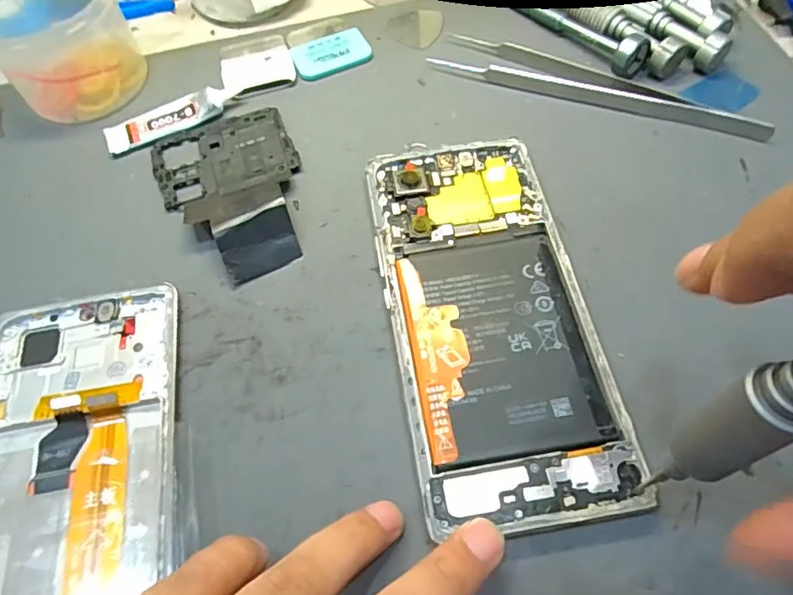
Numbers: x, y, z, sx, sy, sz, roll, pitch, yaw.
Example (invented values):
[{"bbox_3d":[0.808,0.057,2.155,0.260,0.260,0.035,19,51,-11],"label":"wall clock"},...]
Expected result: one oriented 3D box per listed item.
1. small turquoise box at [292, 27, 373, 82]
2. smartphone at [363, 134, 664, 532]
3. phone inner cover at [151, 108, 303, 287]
[{"bbox_3d":[-0.034,-0.129,0.287,0.040,0.004,0.026,-25,62,-10],"label":"small turquoise box"},{"bbox_3d":[0.033,0.002,0.205,0.071,0.004,0.157,-10,60,-2],"label":"smartphone"},{"bbox_3d":[-0.071,-0.050,0.239,0.061,0.015,0.091,-24,62,-9],"label":"phone inner cover"}]

